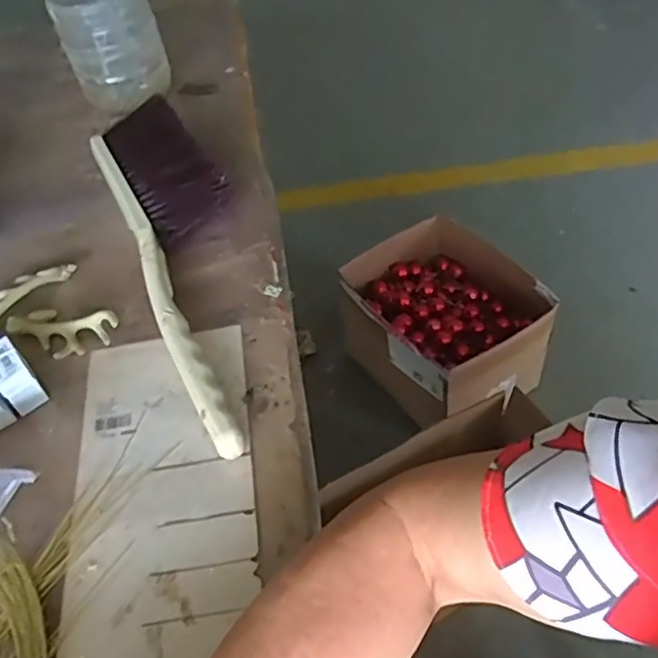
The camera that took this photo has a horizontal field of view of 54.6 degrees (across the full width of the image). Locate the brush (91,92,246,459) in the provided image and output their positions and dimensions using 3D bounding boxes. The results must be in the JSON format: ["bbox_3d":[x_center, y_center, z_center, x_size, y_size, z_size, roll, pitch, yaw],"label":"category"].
[{"bbox_3d":[-0.113,-0.072,0.521,0.093,0.043,0.401,-21,51,-12],"label":"brush"}]

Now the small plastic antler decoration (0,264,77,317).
[{"bbox_3d":[-0.249,-0.025,0.508,0.018,0.024,0.101,32,59,29],"label":"small plastic antler decoration"}]

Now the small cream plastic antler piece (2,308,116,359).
[{"bbox_3d":[-0.201,0.001,0.479,0.092,0.025,0.039,14,52,17],"label":"small cream plastic antler piece"}]

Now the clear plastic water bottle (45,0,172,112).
[{"bbox_3d":[-0.231,-0.307,0.683,0.100,0.116,0.102,-18,50,-10],"label":"clear plastic water bottle"}]

